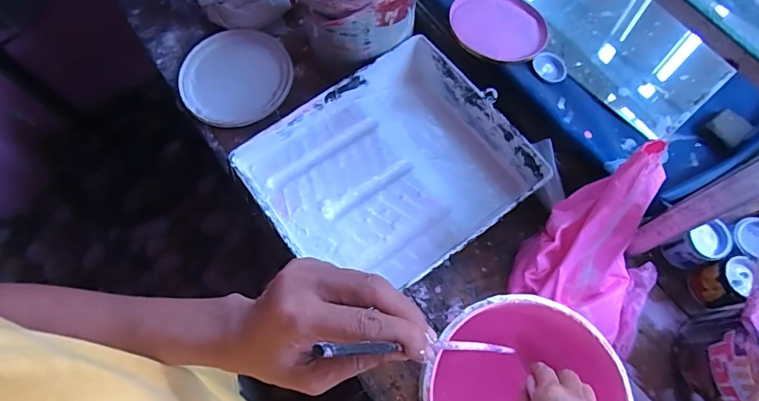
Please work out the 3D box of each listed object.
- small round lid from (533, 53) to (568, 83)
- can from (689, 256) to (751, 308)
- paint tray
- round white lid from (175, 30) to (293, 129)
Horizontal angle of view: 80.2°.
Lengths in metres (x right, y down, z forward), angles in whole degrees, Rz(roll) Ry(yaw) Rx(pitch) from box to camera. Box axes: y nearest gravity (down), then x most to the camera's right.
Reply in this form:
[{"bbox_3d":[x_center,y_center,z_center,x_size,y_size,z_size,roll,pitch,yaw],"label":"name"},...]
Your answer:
[{"bbox_3d":[0.254,-0.196,0.664,0.057,0.007,0.048,-24,82,-21],"label":"small round lid"},{"bbox_3d":[0.430,0.106,0.569,0.046,0.078,0.051,-16,69,-4],"label":"can"},{"bbox_3d":[0.013,-0.039,0.627,0.335,0.069,0.285,-35,71,-11],"label":"paint tray"},{"bbox_3d":[-0.233,-0.198,0.724,0.178,0.018,0.166,-1,69,2],"label":"round white lid"}]

